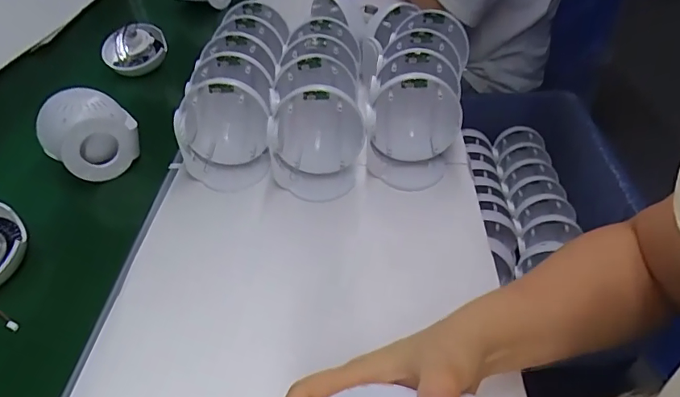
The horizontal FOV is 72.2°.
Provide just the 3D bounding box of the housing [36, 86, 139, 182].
[{"bbox_3d":[-0.332,-0.086,0.618,0.104,0.089,0.088,-33,50,-27],"label":"housing"}]

